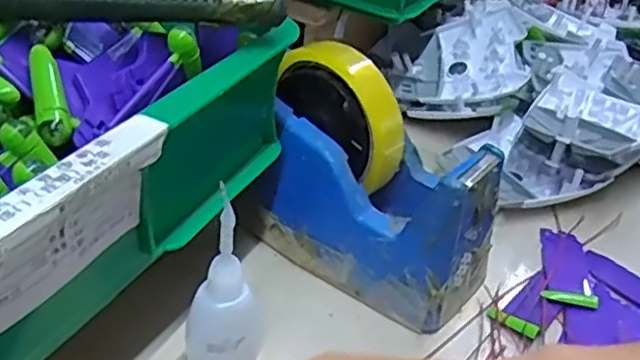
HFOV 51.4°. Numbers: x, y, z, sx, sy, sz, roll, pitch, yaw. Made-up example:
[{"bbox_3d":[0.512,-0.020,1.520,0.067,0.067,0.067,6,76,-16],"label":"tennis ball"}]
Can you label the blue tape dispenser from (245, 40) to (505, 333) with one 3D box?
[{"bbox_3d":[0.030,-0.004,0.383,0.145,0.113,0.071,27,39,25],"label":"blue tape dispenser"}]

